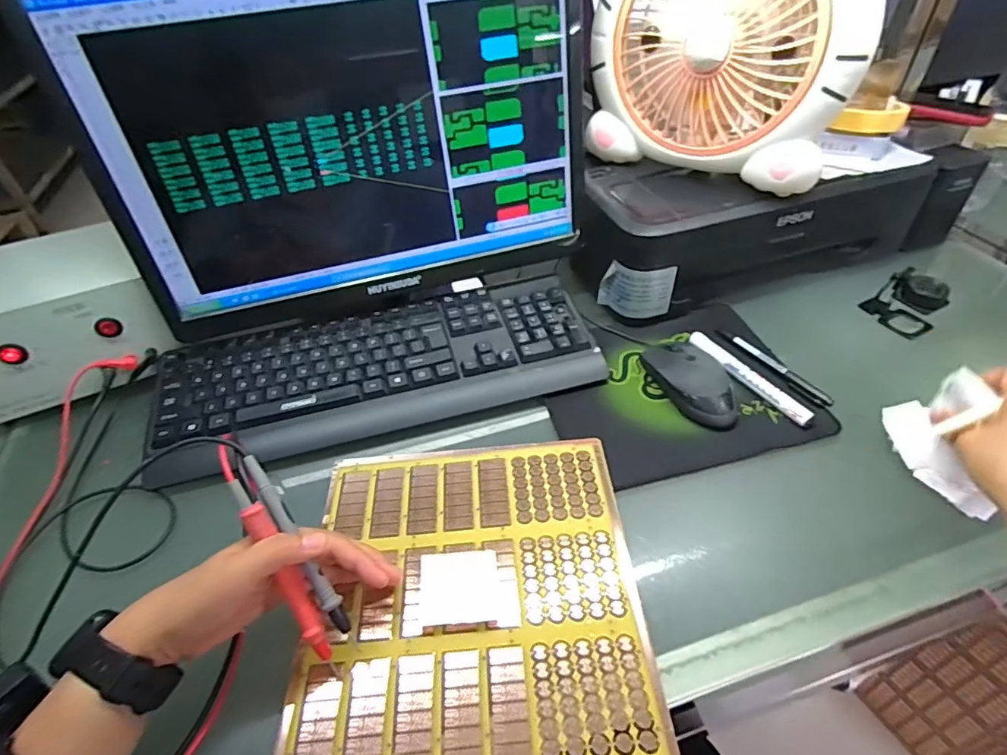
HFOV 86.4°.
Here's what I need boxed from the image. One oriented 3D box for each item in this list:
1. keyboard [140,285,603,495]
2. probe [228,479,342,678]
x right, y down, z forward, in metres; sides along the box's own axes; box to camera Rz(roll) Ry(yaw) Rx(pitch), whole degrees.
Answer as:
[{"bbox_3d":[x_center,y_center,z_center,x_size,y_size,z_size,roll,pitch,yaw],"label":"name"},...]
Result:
[{"bbox_3d":[-0.122,-0.013,0.549,0.434,0.038,0.146,-12,44,-9],"label":"keyboard"},{"bbox_3d":[-0.135,0.129,0.341,0.017,0.143,0.020,-27,7,-23],"label":"probe"}]

